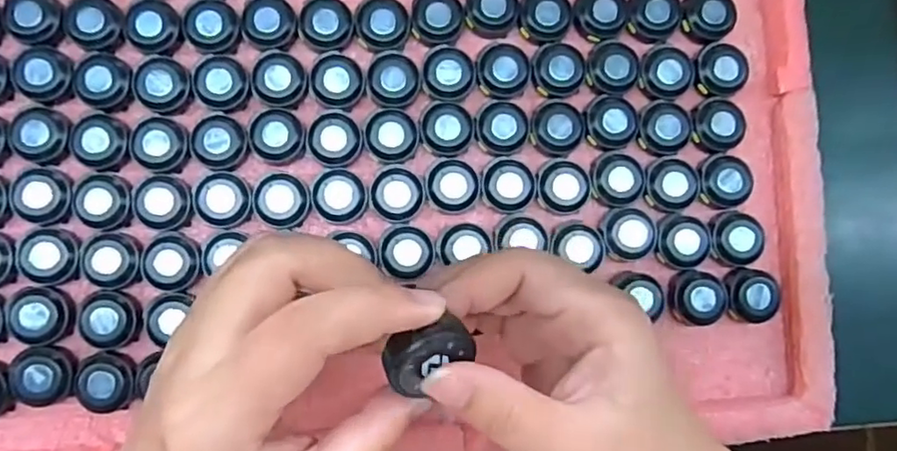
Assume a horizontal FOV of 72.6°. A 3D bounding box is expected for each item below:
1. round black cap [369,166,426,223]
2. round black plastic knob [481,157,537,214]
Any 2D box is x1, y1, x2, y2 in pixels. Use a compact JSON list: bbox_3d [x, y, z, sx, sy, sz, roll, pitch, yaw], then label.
[{"bbox_3d":[-0.027,-0.017,0.329,0.028,0.011,0.030,0,83,-4],"label":"round black cap"},{"bbox_3d":[0.033,-0.022,0.334,0.029,0.011,0.030,0,83,-4],"label":"round black plastic knob"}]

